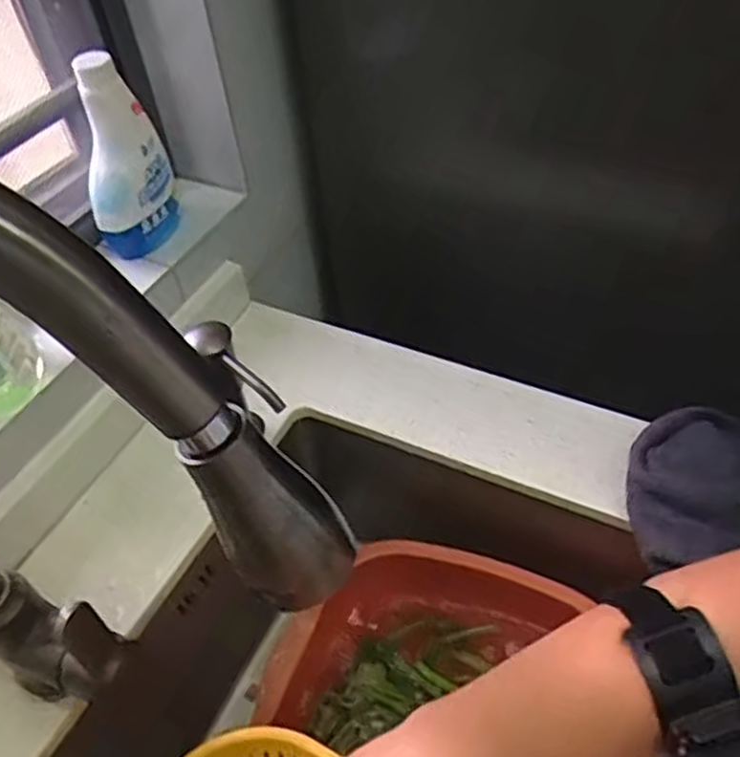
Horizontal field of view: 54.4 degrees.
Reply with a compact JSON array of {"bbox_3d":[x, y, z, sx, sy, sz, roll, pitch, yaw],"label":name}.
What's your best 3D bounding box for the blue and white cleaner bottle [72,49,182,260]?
[{"bbox_3d":[-0.209,-0.188,0.612,0.048,0.156,0.068,3,48,9],"label":"blue and white cleaner bottle"}]

